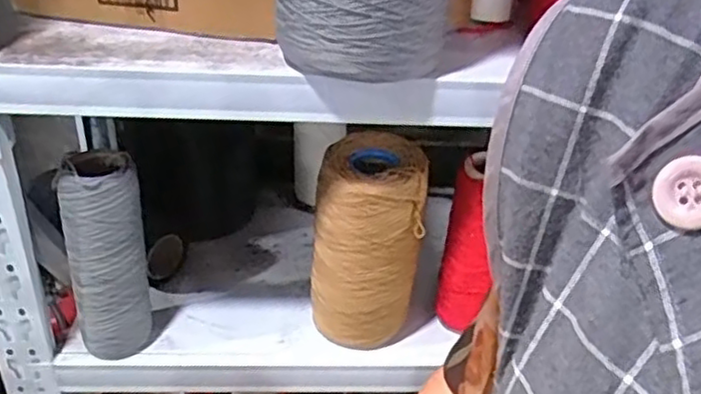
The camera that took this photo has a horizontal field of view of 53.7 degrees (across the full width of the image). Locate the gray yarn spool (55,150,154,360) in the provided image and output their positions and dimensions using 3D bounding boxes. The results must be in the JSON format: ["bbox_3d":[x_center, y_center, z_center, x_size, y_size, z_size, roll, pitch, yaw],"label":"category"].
[{"bbox_3d":[-0.330,0.084,0.939,0.097,0.281,0.077,-10,35,-24],"label":"gray yarn spool"}]

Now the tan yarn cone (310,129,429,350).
[{"bbox_3d":[0.019,0.079,0.987,0.141,0.307,0.114,-1,33,-11],"label":"tan yarn cone"}]

